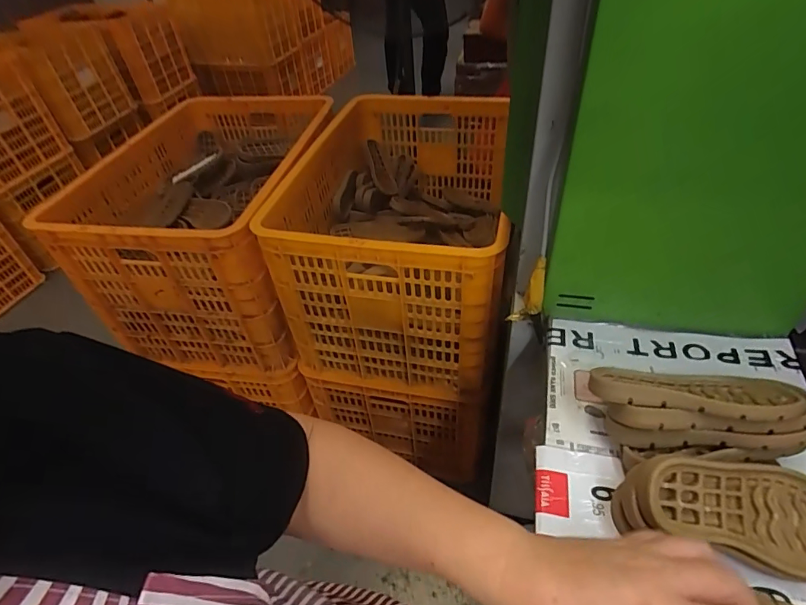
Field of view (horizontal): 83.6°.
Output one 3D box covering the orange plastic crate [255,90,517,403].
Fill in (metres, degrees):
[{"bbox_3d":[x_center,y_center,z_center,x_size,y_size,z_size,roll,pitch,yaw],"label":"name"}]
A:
[{"bbox_3d":[0.017,-0.170,1.008,0.430,0.361,0.628,4,45,10],"label":"orange plastic crate"}]

